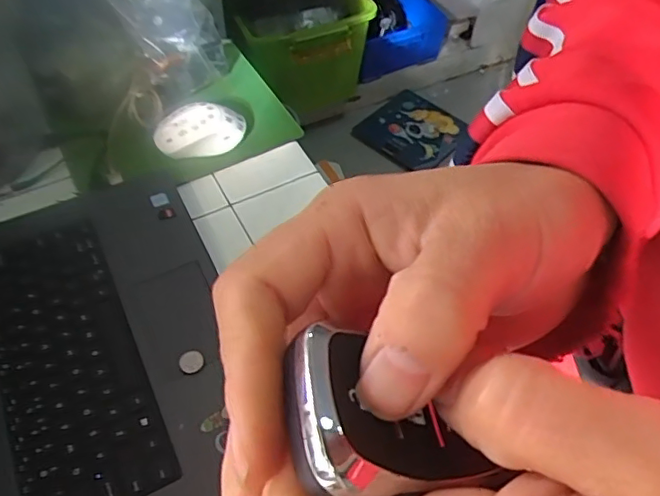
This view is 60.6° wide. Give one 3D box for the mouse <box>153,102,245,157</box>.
[{"bbox_3d":[-0.144,-0.132,0.632,0.100,0.034,0.057,-11,54,-11],"label":"mouse"}]

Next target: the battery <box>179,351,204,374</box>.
[{"bbox_3d":[-0.114,0.093,0.465,0.019,0.004,0.018,-14,65,-19],"label":"battery"}]

